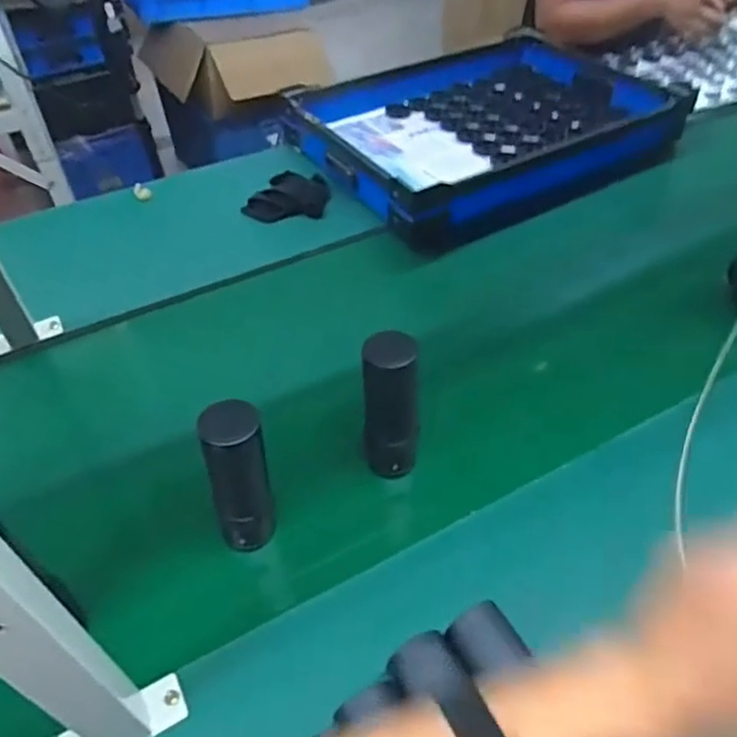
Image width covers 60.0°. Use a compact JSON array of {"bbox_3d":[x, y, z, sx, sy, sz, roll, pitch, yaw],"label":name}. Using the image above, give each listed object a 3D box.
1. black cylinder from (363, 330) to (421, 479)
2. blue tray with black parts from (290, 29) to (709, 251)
[{"bbox_3d":[0.026,0.040,0.661,0.060,0.152,0.063,2,47,4],"label":"black cylinder"},{"bbox_3d":[0.211,-0.498,1.223,0.685,0.097,0.542,-26,51,-21],"label":"blue tray with black parts"}]

